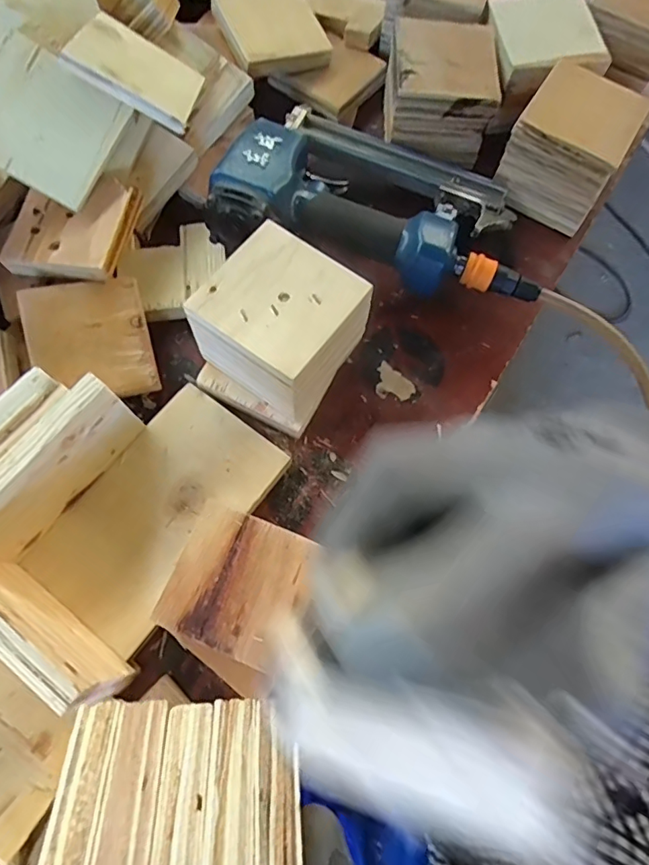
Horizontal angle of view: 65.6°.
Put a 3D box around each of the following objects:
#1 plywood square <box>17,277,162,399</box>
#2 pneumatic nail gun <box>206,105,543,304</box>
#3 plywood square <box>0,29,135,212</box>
[{"bbox_3d":[-0.179,-0.070,0.386,0.083,0.005,0.092,-14,85,-18],"label":"plywood square"},{"bbox_3d":[0.051,-0.199,0.434,0.258,0.085,0.153,13,70,2],"label":"pneumatic nail gun"},{"bbox_3d":[-0.207,-0.228,0.370,0.089,0.010,0.089,28,91,-21],"label":"plywood square"}]

